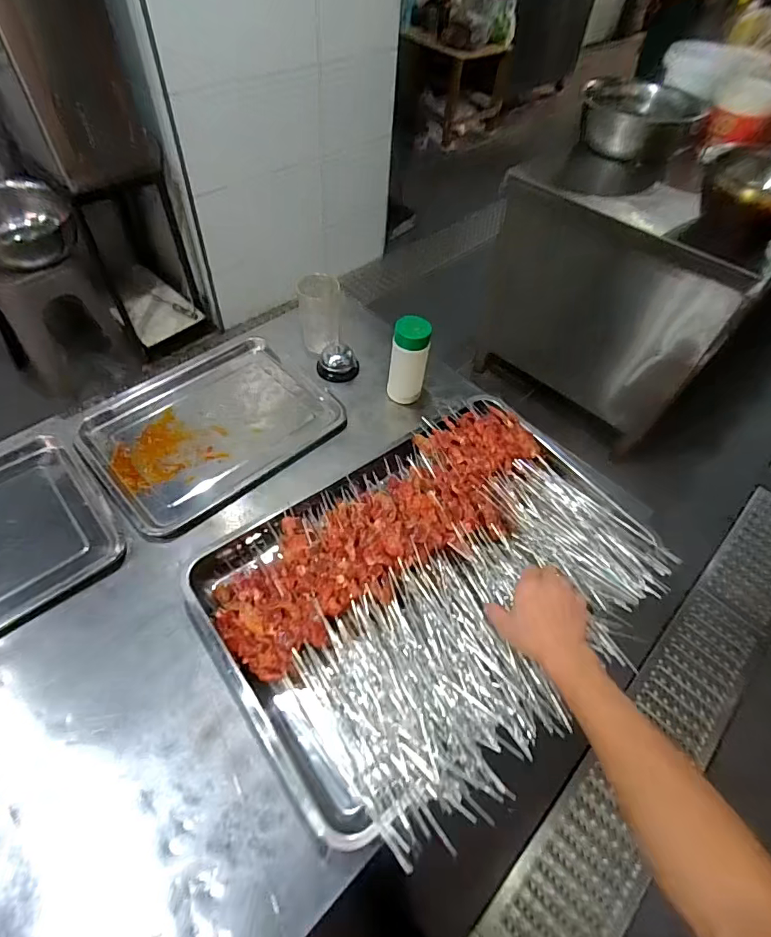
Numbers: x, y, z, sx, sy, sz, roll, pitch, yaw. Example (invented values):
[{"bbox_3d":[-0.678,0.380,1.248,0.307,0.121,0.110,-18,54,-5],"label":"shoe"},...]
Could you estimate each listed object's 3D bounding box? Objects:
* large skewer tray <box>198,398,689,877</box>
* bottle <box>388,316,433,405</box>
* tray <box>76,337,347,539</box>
[{"bbox_3d":[0.095,0.139,0.672,0.611,0.074,0.447,-29,60,-23],"label":"large skewer tray"},{"bbox_3d":[0.041,-0.192,0.873,0.065,0.154,0.061,10,53,3],"label":"bottle"},{"bbox_3d":[-0.298,-0.079,0.857,0.390,0.035,0.293,-37,64,-27],"label":"tray"}]

